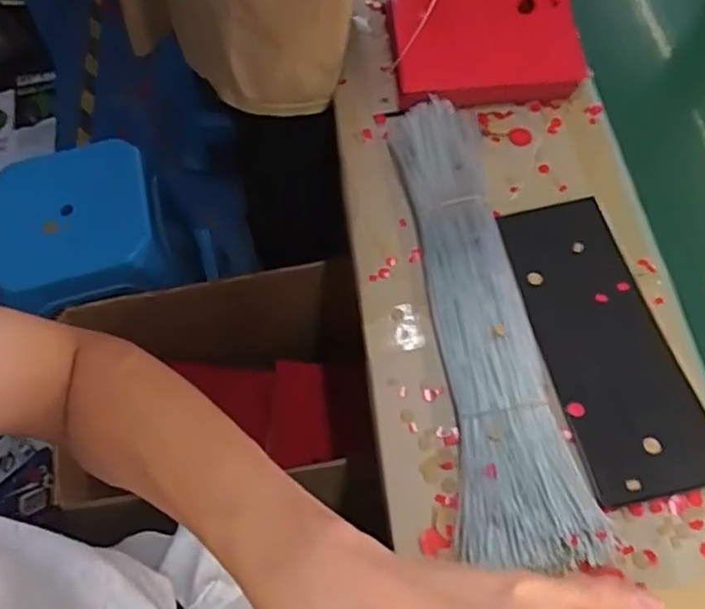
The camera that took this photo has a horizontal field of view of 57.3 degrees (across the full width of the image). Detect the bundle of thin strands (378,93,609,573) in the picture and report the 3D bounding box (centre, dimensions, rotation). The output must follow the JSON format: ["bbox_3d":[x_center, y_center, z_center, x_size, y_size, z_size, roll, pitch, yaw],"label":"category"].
[{"bbox_3d":[0.135,-0.009,0.686,0.124,0.055,0.532,-7,62,0],"label":"bundle of thin strands"}]

